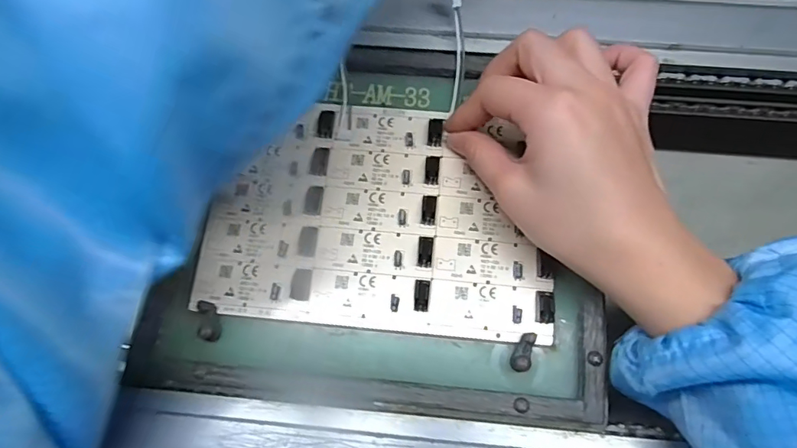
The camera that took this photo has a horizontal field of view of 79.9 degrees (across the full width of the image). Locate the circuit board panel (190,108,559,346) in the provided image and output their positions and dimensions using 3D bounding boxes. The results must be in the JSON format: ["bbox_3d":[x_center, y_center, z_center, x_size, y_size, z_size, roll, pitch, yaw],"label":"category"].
[{"bbox_3d":[-0.011,-0.006,0.270,0.189,0.007,0.126,5,74,3],"label":"circuit board panel"}]

